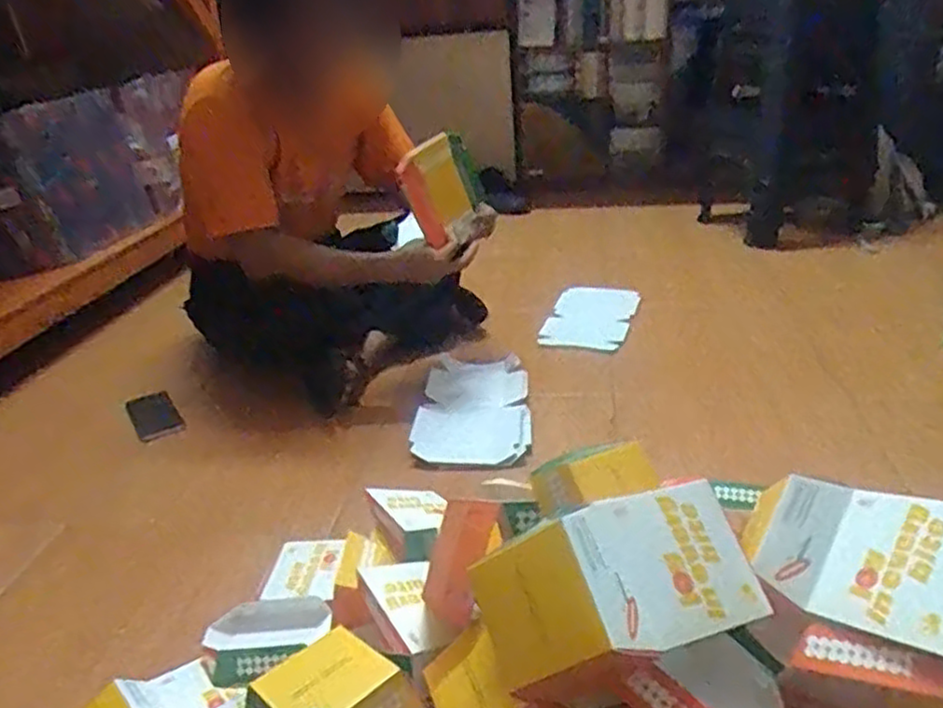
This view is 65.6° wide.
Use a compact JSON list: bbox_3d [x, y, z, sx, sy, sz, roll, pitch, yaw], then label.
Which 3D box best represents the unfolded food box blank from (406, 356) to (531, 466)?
[{"bbox_3d":[0.005,0.086,1.255,0.182,0.026,0.301,-2,26,5],"label":"unfolded food box blank"}]

